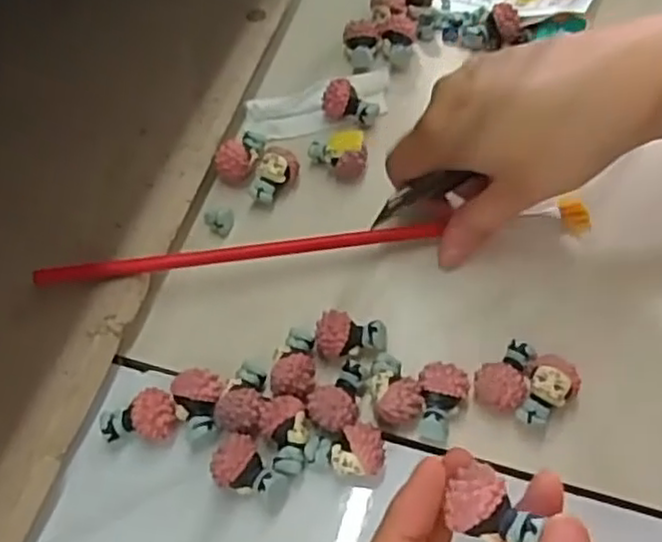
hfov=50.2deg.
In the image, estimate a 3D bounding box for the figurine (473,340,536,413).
[{"bbox_3d":[0.068,0.043,0.282,0.020,0.016,0.028,12,60,11],"label":"figurine"}]

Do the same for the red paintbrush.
[{"bbox_3d":[-0.003,-0.011,0.316,0.246,0.010,0.010,-7,58,-6],"label":"red paintbrush"}]

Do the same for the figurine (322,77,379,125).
[{"bbox_3d":[0.011,-0.087,0.366,0.029,0.017,0.016,17,61,14],"label":"figurine"}]

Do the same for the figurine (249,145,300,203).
[{"bbox_3d":[-0.027,-0.045,0.343,0.018,0.018,0.025,15,61,13],"label":"figurine"}]

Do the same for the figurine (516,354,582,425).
[{"bbox_3d":[0.084,0.048,0.276,0.019,0.019,0.028,31,66,21],"label":"figurine"}]

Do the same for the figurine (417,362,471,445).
[{"bbox_3d":[0.041,0.053,0.277,0.018,0.017,0.030,16,61,14],"label":"figurine"}]

